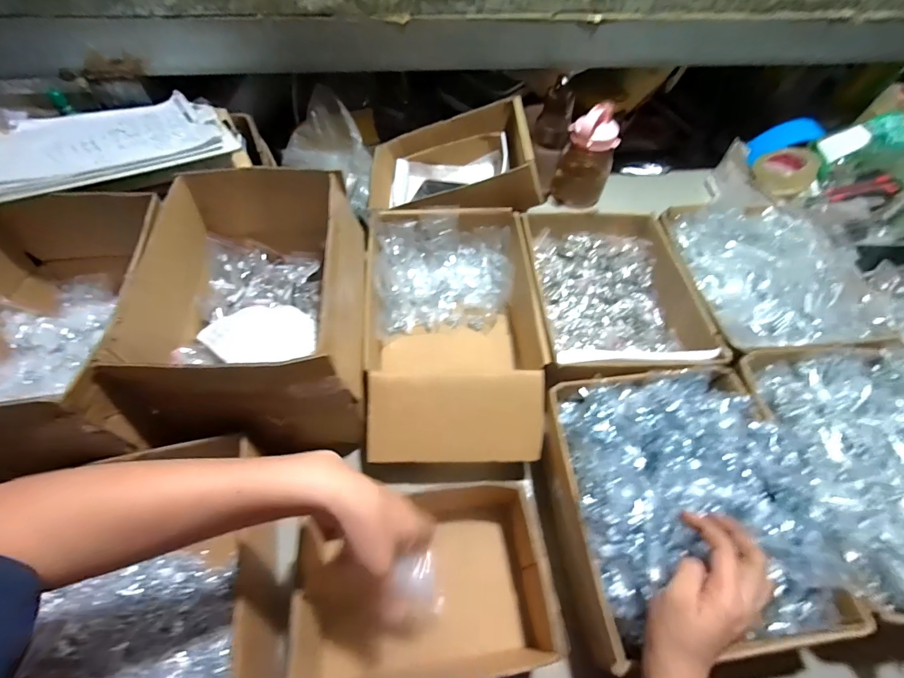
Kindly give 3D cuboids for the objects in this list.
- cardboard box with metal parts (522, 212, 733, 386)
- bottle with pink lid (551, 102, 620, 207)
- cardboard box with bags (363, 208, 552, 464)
[{"bbox_3d":[0.253,-0.062,0.681,0.250,0.108,0.324,-1,57,-2],"label":"cardboard box with metal parts"},{"bbox_3d":[0.277,-0.371,0.853,0.113,0.199,0.090,20,59,11],"label":"bottle with pink lid"},{"bbox_3d":[0.003,-0.015,0.650,0.253,0.128,0.401,-3,57,-4],"label":"cardboard box with bags"}]

